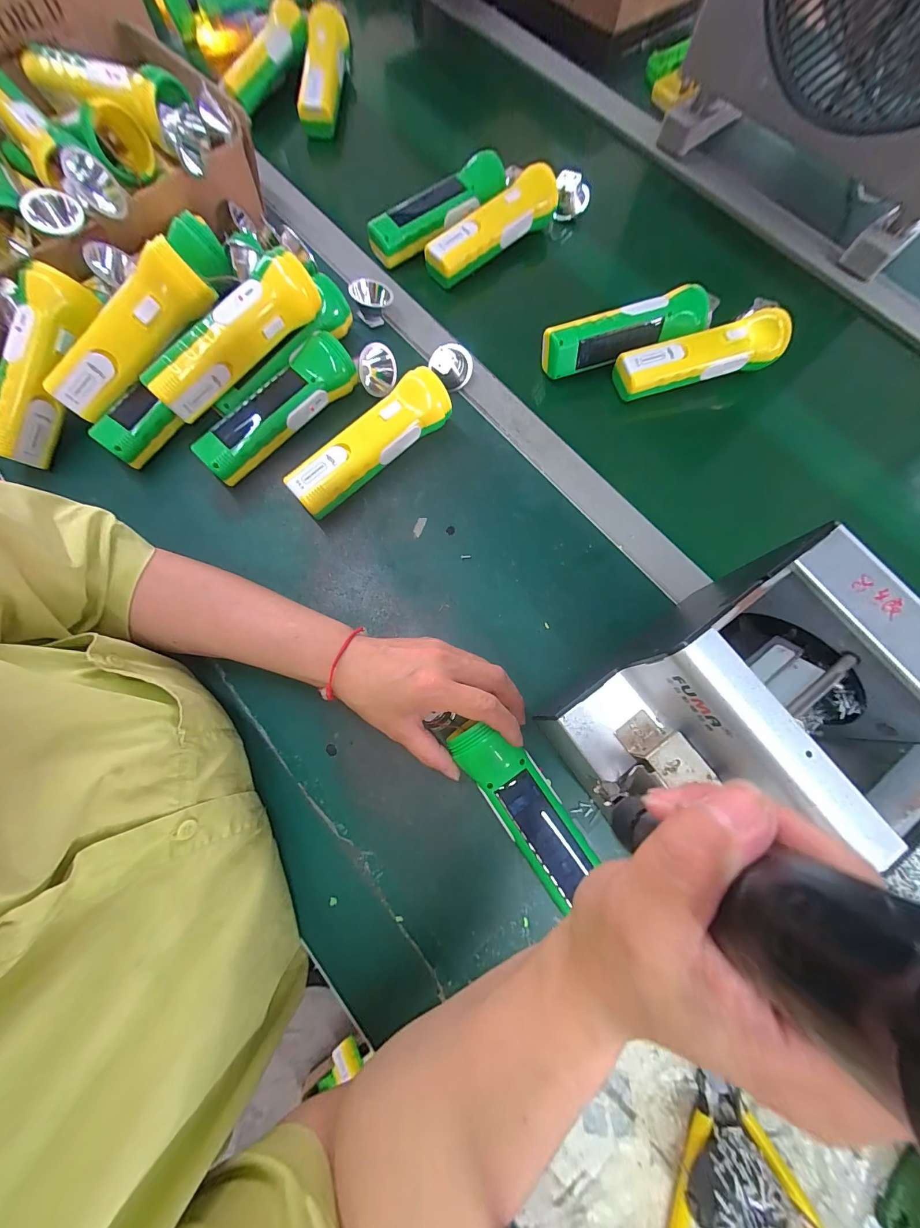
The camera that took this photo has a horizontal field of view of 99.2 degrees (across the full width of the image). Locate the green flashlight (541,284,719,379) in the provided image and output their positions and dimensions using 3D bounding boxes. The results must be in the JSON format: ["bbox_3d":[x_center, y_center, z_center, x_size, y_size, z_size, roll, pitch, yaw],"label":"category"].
[{"bbox_3d":[0.179,-0.289,0.399,0.189,0.044,0.039,-18,76,-5],"label":"green flashlight"}]

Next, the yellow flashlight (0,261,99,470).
[{"bbox_3d":[-0.370,-0.215,0.345,0.039,0.039,0.164,21,94,5],"label":"yellow flashlight"}]

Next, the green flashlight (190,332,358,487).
[{"bbox_3d":[-0.171,-0.191,0.370,0.165,0.048,0.049,-41,79,-11],"label":"green flashlight"}]

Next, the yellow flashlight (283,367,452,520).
[{"bbox_3d":[-0.080,-0.152,0.357,0.164,0.049,0.044,-41,79,-11],"label":"yellow flashlight"}]

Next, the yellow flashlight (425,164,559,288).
[{"bbox_3d":[0.038,-0.434,0.440,0.166,0.043,0.049,-42,79,-11],"label":"yellow flashlight"}]

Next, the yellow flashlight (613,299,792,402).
[{"bbox_3d":[0.243,-0.263,0.399,0.172,0.041,0.046,-16,76,-5],"label":"yellow flashlight"}]

